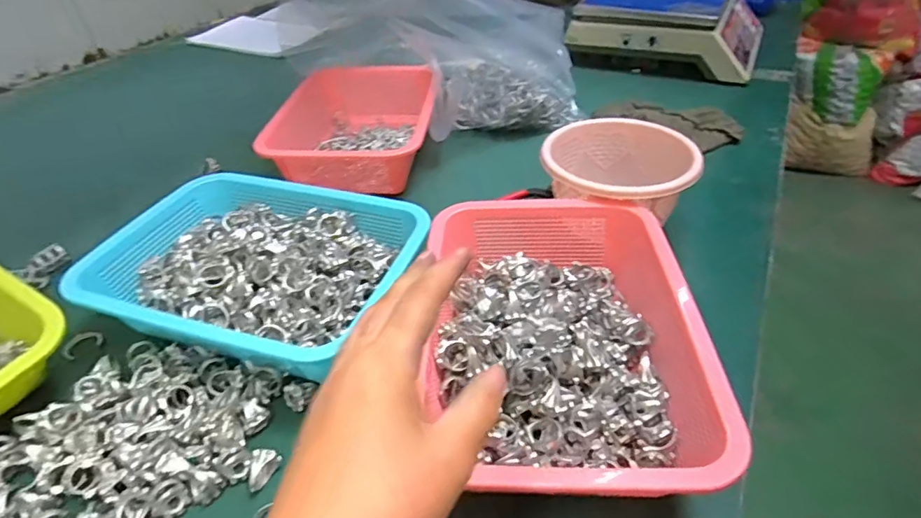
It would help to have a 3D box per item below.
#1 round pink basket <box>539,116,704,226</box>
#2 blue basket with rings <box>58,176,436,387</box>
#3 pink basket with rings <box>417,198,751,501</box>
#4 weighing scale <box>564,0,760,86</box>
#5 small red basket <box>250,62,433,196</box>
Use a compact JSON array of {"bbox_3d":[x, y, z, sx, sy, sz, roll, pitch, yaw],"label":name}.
[{"bbox_3d":[0.153,-0.080,0.518,0.138,0.074,0.132,-1,41,1],"label":"round pink basket"},{"bbox_3d":[-0.176,0.009,0.448,0.255,0.058,0.200,13,43,17],"label":"blue basket with rings"},{"bbox_3d":[0.072,0.048,0.383,0.183,0.061,0.253,1,41,3],"label":"pink basket with rings"},{"bbox_3d":[0.380,-0.434,0.929,0.309,0.112,0.280,15,44,18],"label":"weighing scale"},{"bbox_3d":[-0.136,-0.181,0.683,0.194,0.075,0.239,-3,41,-1],"label":"small red basket"}]

